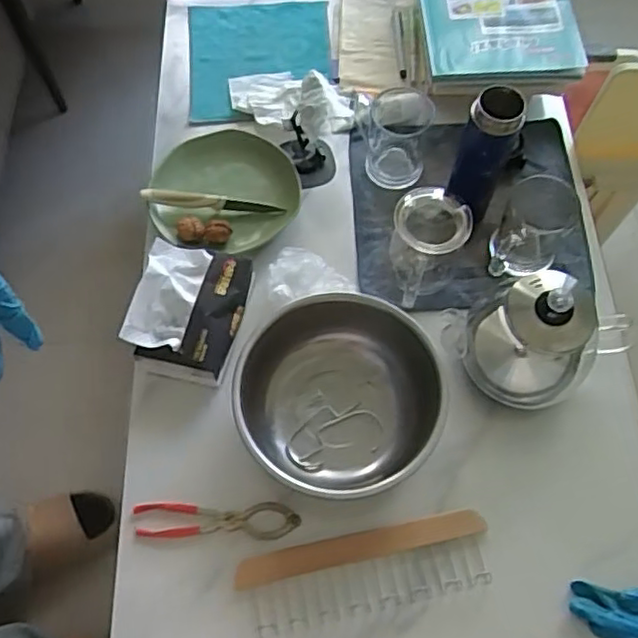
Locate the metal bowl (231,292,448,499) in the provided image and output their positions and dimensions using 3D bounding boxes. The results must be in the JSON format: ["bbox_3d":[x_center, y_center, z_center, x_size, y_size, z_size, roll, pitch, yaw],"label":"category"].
[{"bbox_3d":[0.024,0.086,0.723,0.220,0.083,0.213,0,61,0],"label":"metal bowl"}]

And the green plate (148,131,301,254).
[{"bbox_3d":[-0.128,-0.174,0.881,0.194,0.019,0.202,0,61,0],"label":"green plate"}]

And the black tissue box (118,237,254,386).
[{"bbox_3d":[-0.154,-0.015,0.773,0.119,0.064,0.151,10,61,5],"label":"black tissue box"}]

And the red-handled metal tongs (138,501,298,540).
[{"bbox_3d":[-0.111,0.219,0.705,0.175,0.006,0.037,1,61,0],"label":"red-handled metal tongs"}]

